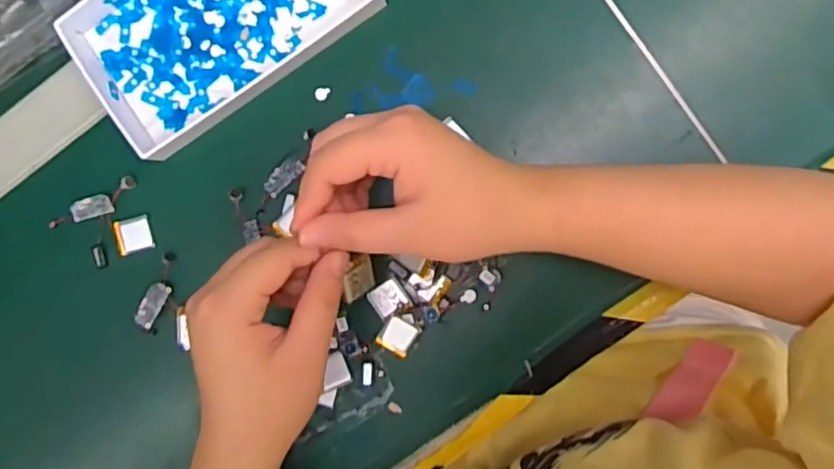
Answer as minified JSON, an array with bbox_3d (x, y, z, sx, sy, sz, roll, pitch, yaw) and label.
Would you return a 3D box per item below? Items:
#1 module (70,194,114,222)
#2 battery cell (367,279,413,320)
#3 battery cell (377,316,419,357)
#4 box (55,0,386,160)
[{"bbox_3d":[-0.210,-0.017,0.413,0.027,0.009,0.013,-15,91,6],"label":"module"},{"bbox_3d":[-0.017,0.040,0.395,0.020,0.004,0.021,-34,88,6],"label":"battery cell"},{"bbox_3d":[-0.012,0.063,0.394,0.020,0.006,0.022,30,95,4],"label":"battery cell"},{"bbox_3d":[-0.118,-0.135,0.391,0.175,0.025,0.105,-34,89,6],"label":"box"}]

